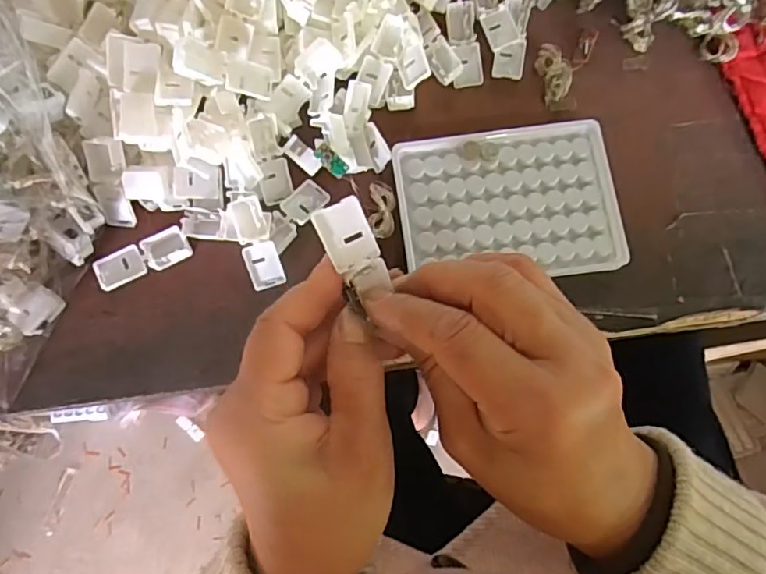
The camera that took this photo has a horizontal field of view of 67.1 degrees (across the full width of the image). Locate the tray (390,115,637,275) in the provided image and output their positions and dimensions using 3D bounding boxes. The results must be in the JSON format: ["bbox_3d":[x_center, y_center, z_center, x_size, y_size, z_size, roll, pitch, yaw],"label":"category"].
[{"bbox_3d":[0.076,-0.051,0.357,0.129,0.018,0.093,-7,79,-1],"label":"tray"}]

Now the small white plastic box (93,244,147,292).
[{"bbox_3d":[-0.158,-0.012,0.350,0.029,0.006,0.021,-29,80,-5],"label":"small white plastic box"}]

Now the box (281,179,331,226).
[{"bbox_3d":[-0.048,-0.053,0.362,0.029,0.004,0.020,-44,82,-8],"label":"box"}]

